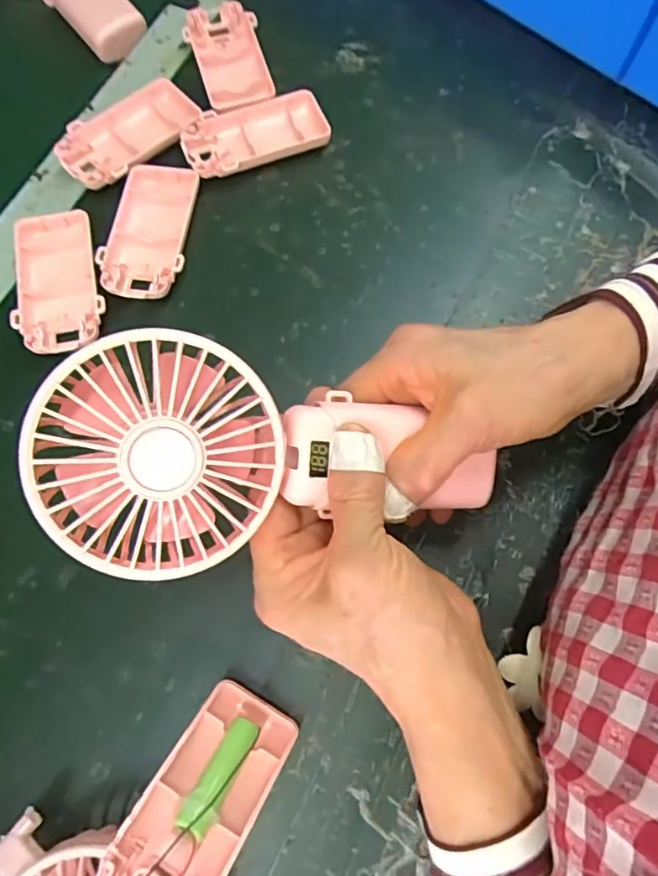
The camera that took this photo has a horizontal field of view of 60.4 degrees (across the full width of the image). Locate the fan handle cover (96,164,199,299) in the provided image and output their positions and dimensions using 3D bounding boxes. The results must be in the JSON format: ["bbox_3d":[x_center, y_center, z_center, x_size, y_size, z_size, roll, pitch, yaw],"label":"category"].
[{"bbox_3d":[-0.114,-0.131,0.359,0.050,0.014,0.095,3,73,1],"label":"fan handle cover"}]

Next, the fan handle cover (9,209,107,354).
[{"bbox_3d":[-0.166,-0.096,0.348,0.050,0.012,0.096,-11,73,-3],"label":"fan handle cover"}]

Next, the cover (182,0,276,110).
[{"bbox_3d":[-0.071,-0.274,0.406,0.049,0.012,0.092,-18,73,-5],"label":"cover"}]

